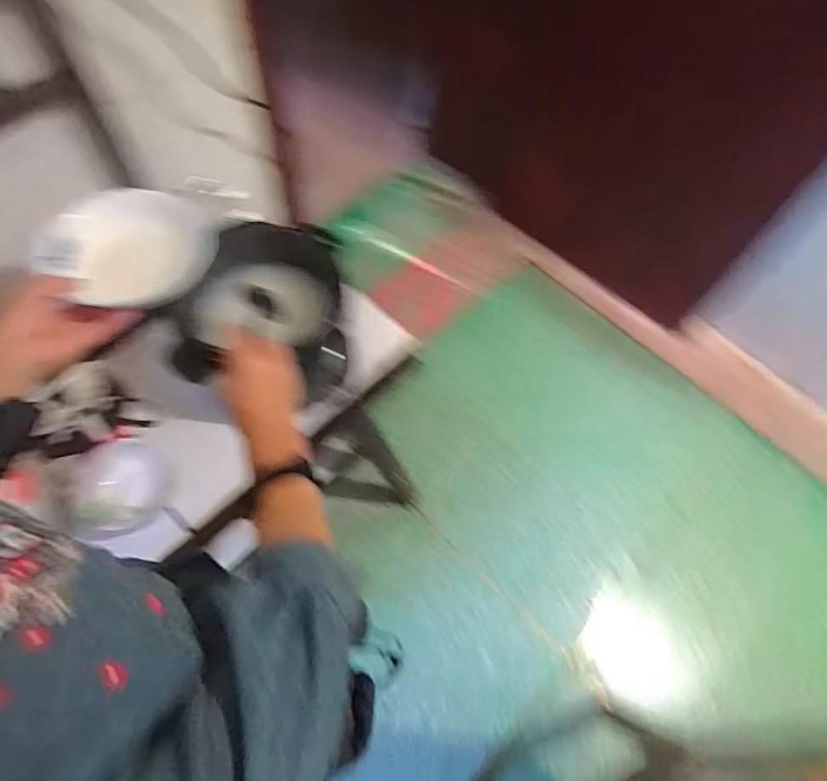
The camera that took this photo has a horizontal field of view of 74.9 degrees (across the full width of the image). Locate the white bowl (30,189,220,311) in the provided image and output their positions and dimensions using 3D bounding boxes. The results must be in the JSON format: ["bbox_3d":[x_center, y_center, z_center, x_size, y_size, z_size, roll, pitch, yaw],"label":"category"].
[{"bbox_3d":[-0.324,-0.166,0.618,0.173,0.045,0.148,-35,71,-15],"label":"white bowl"}]

